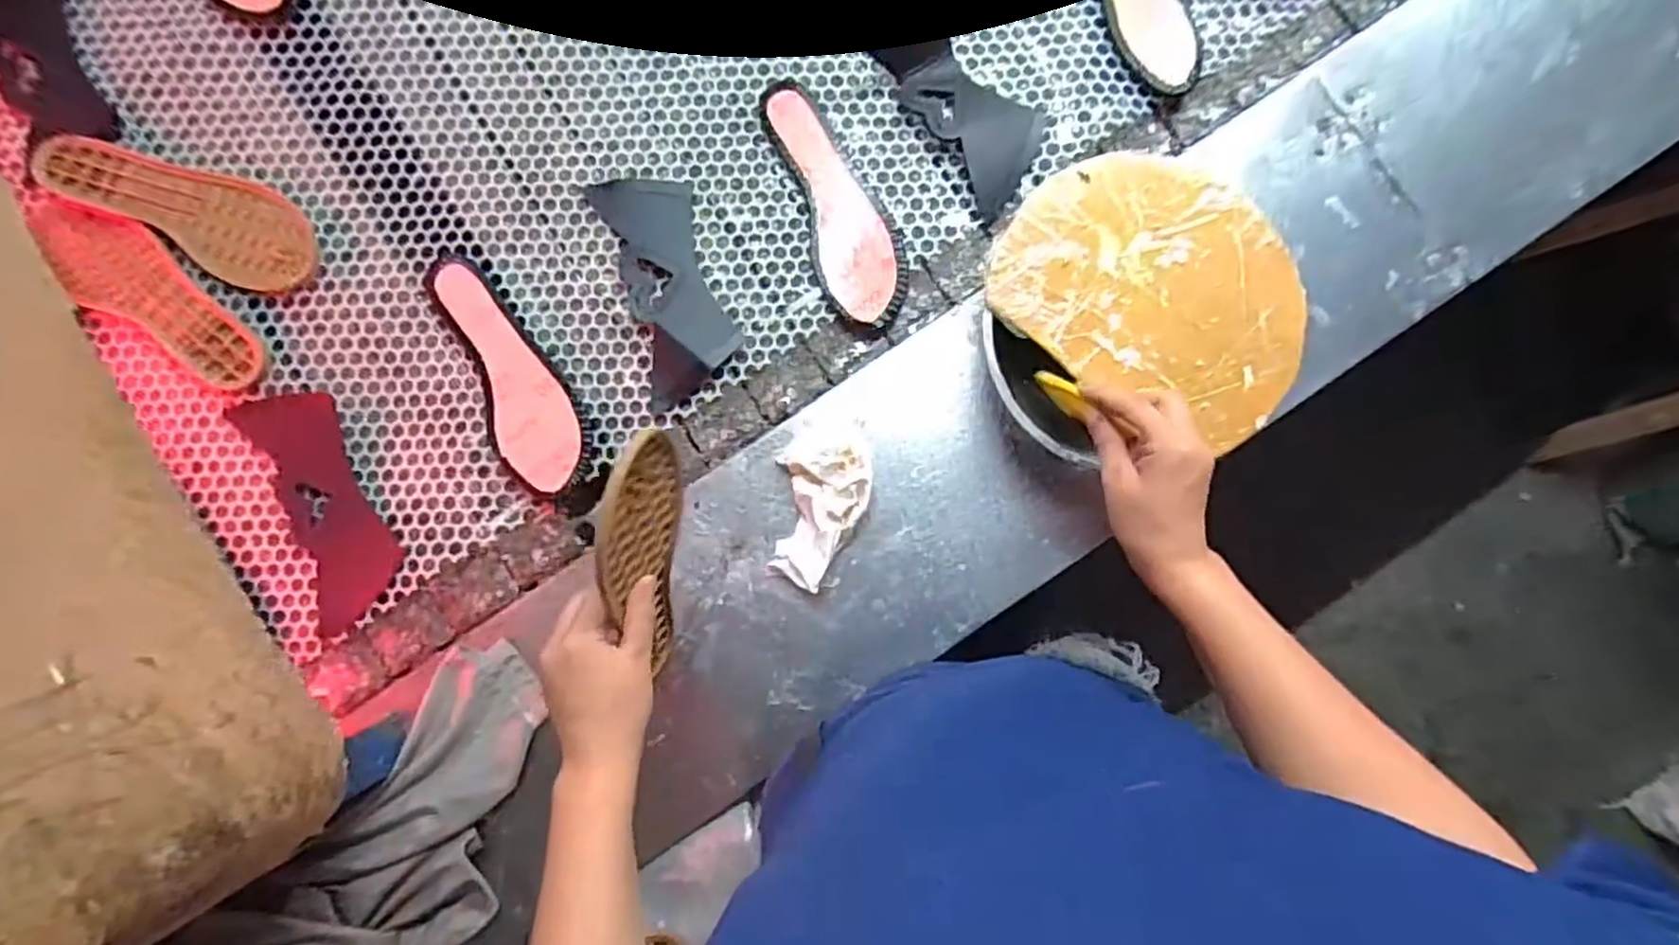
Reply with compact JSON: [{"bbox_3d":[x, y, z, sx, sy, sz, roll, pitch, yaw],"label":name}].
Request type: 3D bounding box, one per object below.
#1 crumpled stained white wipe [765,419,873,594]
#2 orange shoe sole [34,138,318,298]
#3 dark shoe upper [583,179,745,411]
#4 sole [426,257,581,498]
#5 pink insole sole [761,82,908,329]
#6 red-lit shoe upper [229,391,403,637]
[{"bbox_3d":[-0.017,0.024,0.588,0.072,0.030,0.136,17,86,-1],"label":"crumpled stained white wipe"},{"bbox_3d":[-0.578,-0.239,0.629,0.239,0.025,0.086,28,86,0],"label":"orange shoe sole"},{"bbox_3d":[-0.153,-0.171,0.642,0.087,0.008,0.208,-17,87,-3],"label":"dark shoe upper"},{"bbox_3d":[-0.290,-0.092,0.629,0.073,0.019,0.231,-25,87,-3],"label":"sole"},{"bbox_3d":[-0.003,-0.246,0.644,0.079,0.015,0.234,-23,87,-3],"label":"pink insole sole"},{"bbox_3d":[-0.446,0.029,0.614,0.082,0.024,0.208,-22,87,-3],"label":"red-lit shoe upper"}]

